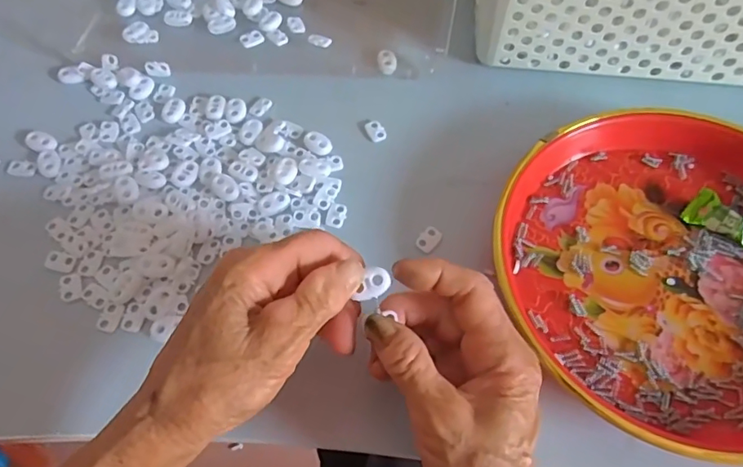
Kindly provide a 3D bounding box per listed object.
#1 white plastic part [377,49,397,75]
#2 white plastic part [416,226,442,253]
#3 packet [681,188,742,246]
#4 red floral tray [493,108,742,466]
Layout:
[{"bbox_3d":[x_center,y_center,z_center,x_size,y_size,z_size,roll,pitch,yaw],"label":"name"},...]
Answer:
[{"bbox_3d":[0.012,-0.136,0.420,0.014,0.007,0.022,-4,62,-2],"label":"white plastic part"},{"bbox_3d":[0.038,0.003,0.347,0.012,0.004,0.018,34,67,16],"label":"white plastic part"},{"bbox_3d":[0.229,-0.010,0.338,0.048,0.015,0.023,30,66,14],"label":"packet"},{"bbox_3d":[0.183,0.019,0.322,0.210,0.039,0.224,-10,63,-5],"label":"red floral tray"}]

